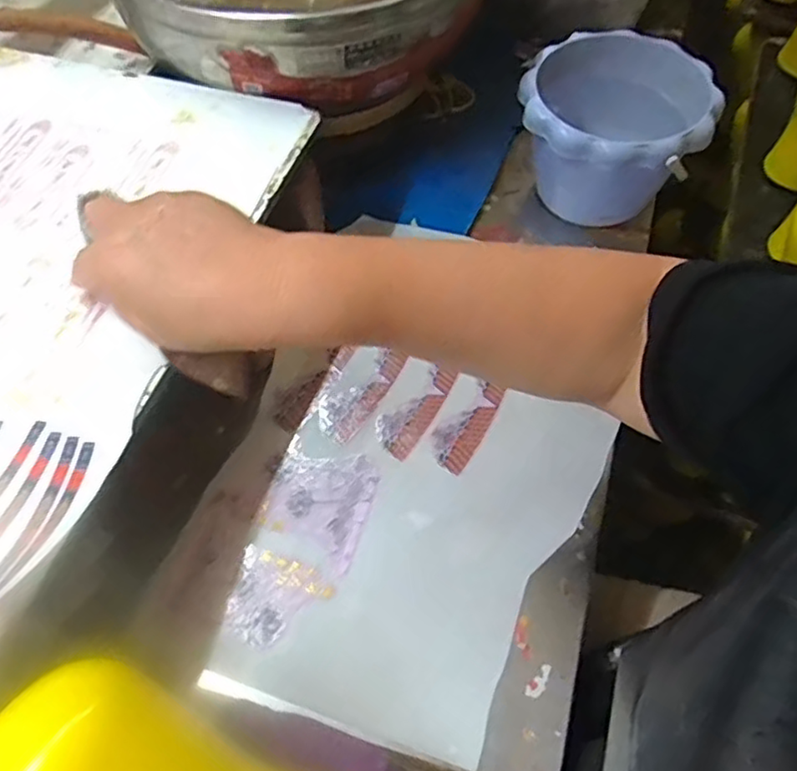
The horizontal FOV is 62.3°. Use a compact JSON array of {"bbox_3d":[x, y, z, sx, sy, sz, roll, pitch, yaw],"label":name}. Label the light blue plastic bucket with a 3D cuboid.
[{"bbox_3d":[0.185,-0.229,0.598,0.160,0.115,0.156,1,59,-2],"label":"light blue plastic bucket"}]

